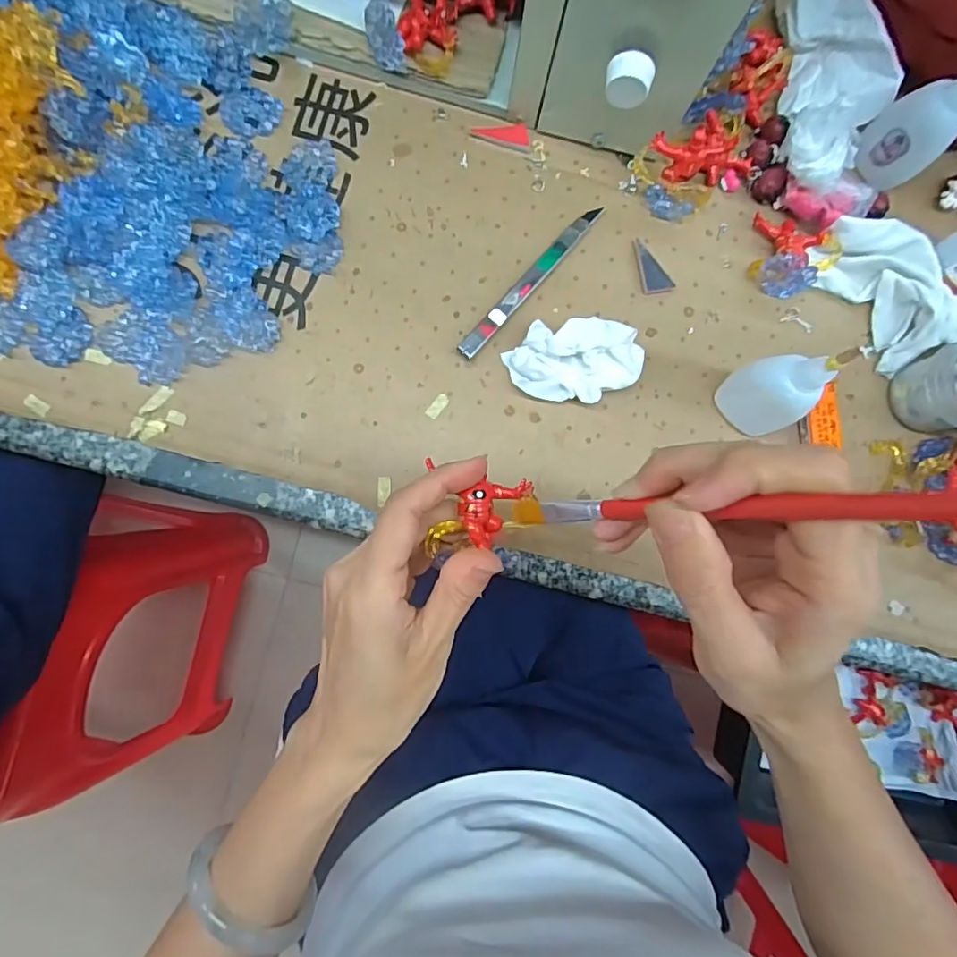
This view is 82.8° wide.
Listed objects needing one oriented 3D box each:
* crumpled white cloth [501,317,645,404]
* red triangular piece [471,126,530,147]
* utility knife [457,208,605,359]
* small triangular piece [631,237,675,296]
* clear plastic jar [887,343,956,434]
[{"bbox_3d":[0.061,-0.072,0.339,0.086,0.037,0.047,7,85,-3],"label":"crumpled white cloth"},{"bbox_3d":[0.016,-0.232,0.362,0.038,0.004,0.012,13,85,-3],"label":"red triangular piece"},{"bbox_3d":[0.034,-0.131,0.356,0.012,0.012,0.136,41,84,0],"label":"utility knife"},{"bbox_3d":[0.117,-0.143,0.363,0.021,0.007,0.038,-11,87,-5],"label":"small triangular piece"},{"bbox_3d":[0.310,-0.058,0.346,0.060,0.044,0.053,-8,86,-4],"label":"clear plastic jar"}]

